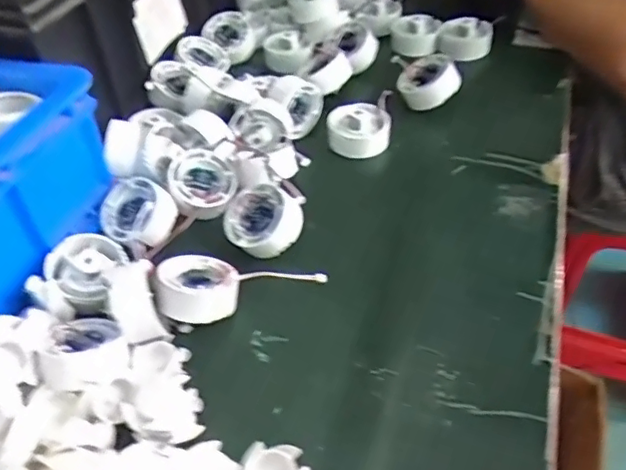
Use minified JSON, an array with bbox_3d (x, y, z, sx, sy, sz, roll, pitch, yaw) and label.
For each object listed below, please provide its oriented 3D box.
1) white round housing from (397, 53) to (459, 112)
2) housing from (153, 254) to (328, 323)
[{"bbox_3d":[0.118,-0.157,0.591,0.054,0.028,0.054,-26,48,19],"label":"white round housing"},{"bbox_3d":[-0.053,0.039,0.404,0.111,0.032,0.056,7,47,10],"label":"housing"}]

